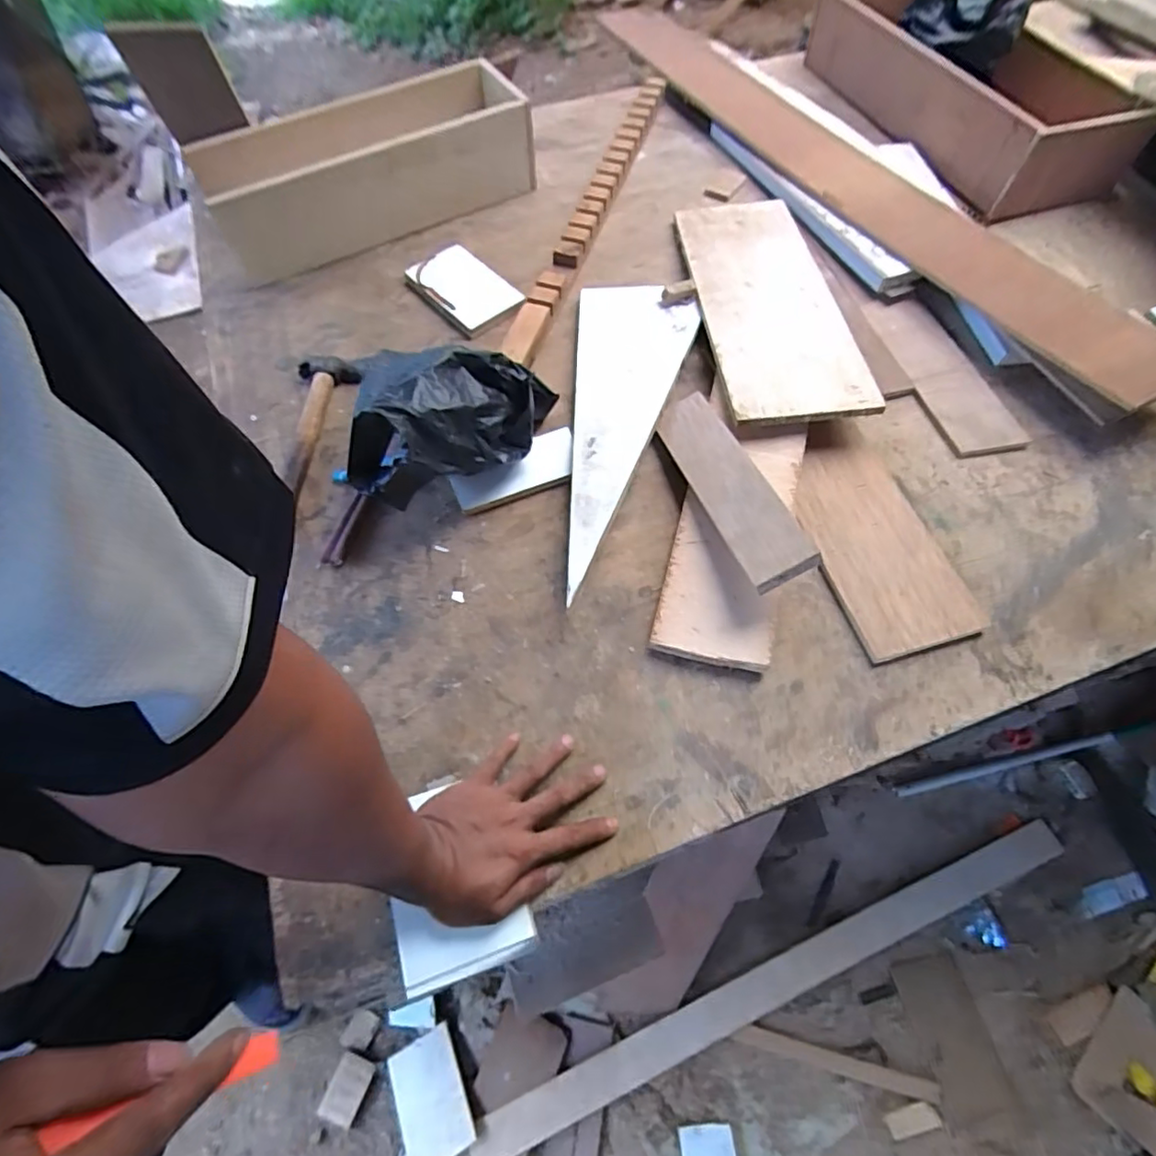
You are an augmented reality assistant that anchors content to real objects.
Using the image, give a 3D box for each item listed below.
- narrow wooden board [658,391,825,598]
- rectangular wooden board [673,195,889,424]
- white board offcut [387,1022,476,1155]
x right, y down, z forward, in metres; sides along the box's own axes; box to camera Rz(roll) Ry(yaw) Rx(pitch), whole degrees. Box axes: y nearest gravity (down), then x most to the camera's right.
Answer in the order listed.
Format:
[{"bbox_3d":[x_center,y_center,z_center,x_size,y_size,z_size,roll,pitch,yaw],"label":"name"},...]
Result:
[{"bbox_3d":[0.153,-0.106,0.637,0.068,0.024,0.282,-37,43,18],"label":"narrow wooden board"},{"bbox_3d":[0.241,-0.379,0.797,0.165,0.021,0.456,-6,53,5],"label":"rectangular wooden board"},{"bbox_3d":[-0.257,0.895,1.036,0.123,0.012,0.175,-31,46,-8],"label":"white board offcut"}]

